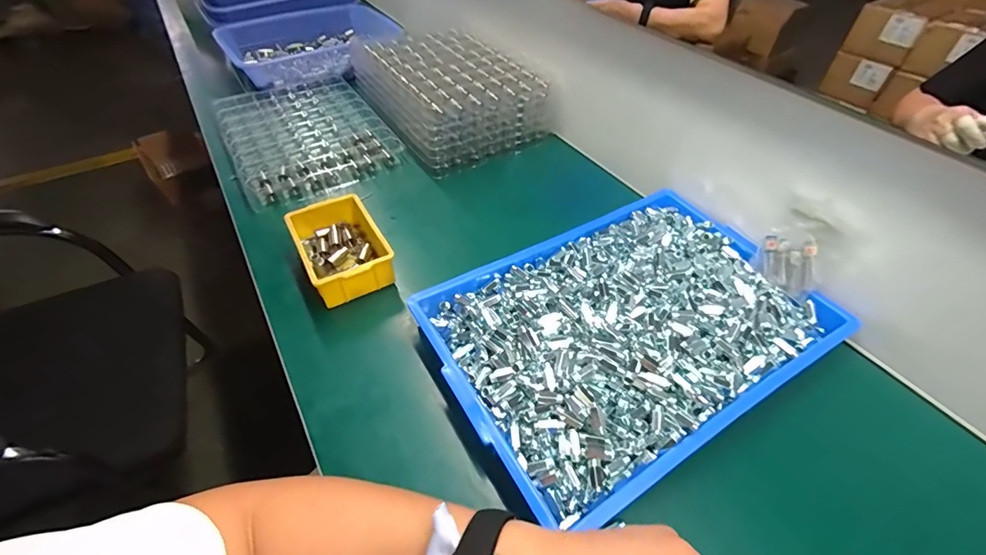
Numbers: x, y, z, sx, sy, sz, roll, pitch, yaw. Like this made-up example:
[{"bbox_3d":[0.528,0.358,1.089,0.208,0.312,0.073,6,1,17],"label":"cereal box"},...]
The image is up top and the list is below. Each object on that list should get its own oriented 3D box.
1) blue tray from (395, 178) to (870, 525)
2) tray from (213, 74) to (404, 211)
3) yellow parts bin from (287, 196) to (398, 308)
[{"bbox_3d":[0.152,0.047,0.481,0.410,0.069,0.281,-24,52,-21],"label":"blue tray"},{"bbox_3d":[-0.347,-0.266,0.777,0.256,0.030,0.345,-25,53,-22],"label":"tray"},{"bbox_3d":[-0.196,-0.036,0.554,0.096,0.056,0.150,-24,52,-21],"label":"yellow parts bin"}]

